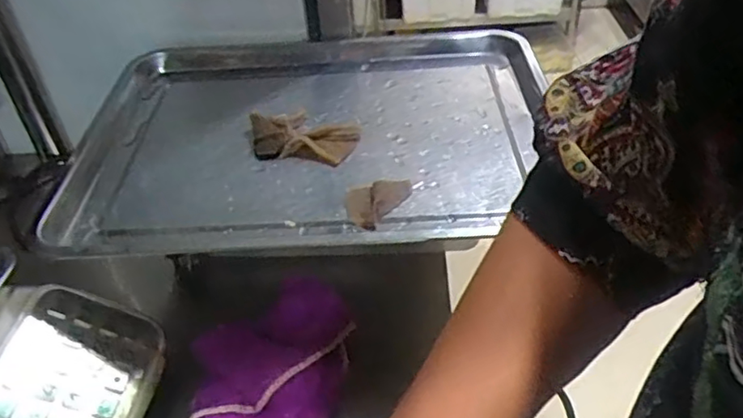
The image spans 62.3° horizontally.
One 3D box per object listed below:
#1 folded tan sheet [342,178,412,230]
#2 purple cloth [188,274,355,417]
[{"bbox_3d":[0.002,-0.008,0.504,0.042,0.008,0.064,21,45,27],"label":"folded tan sheet"},{"bbox_3d":[-0.074,0.124,0.472,0.142,0.035,0.112,-24,43,-22],"label":"purple cloth"}]

